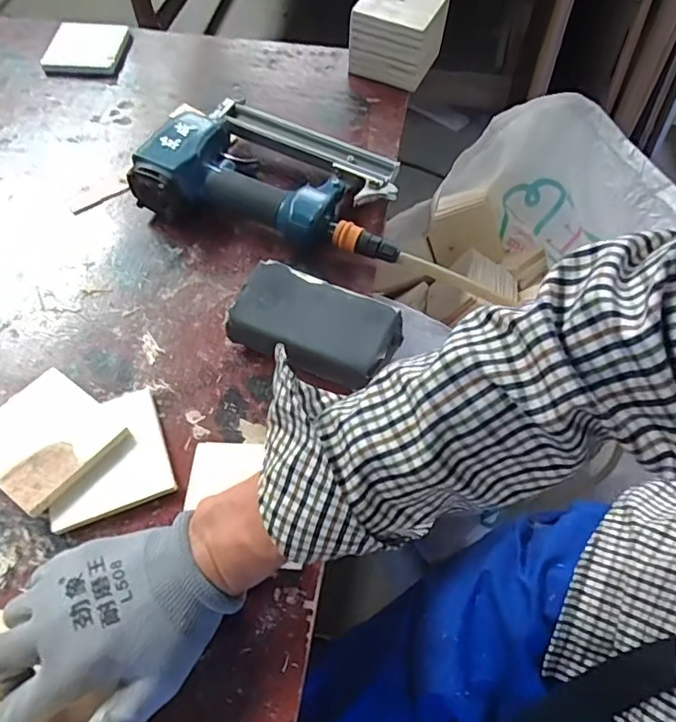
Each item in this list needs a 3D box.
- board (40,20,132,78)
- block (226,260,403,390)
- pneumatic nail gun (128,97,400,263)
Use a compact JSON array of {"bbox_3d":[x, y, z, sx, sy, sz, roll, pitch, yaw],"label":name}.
[{"bbox_3d":[-0.321,-0.397,0.695,0.100,0.017,0.095,3,62,1],"label":"board"},{"bbox_3d":[-0.019,-0.032,0.470,0.136,0.033,0.076,22,64,11],"label":"block"},{"bbox_3d":[-0.053,-0.187,0.548,0.262,0.059,0.153,19,63,9],"label":"pneumatic nail gun"}]

